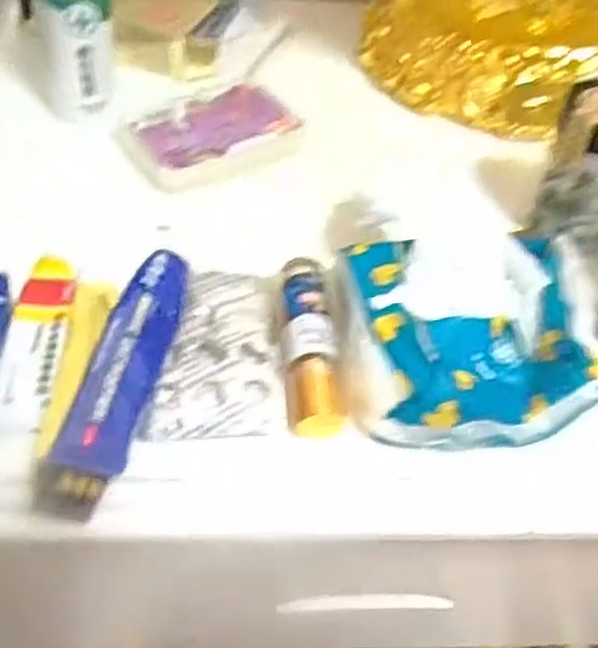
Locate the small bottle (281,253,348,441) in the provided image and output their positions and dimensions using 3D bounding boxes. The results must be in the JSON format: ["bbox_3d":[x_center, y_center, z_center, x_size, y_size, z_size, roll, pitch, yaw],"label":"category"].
[{"bbox_3d":[0.004,0.006,0.331,0.021,0.015,0.087,-1,49,-7],"label":"small bottle"}]

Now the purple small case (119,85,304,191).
[{"bbox_3d":[-0.044,-0.101,0.423,0.087,0.014,0.061,-24,55,-24],"label":"purple small case"}]

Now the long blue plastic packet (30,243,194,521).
[{"bbox_3d":[-0.067,0.017,0.311,0.026,0.020,0.113,14,49,6],"label":"long blue plastic packet"}]

